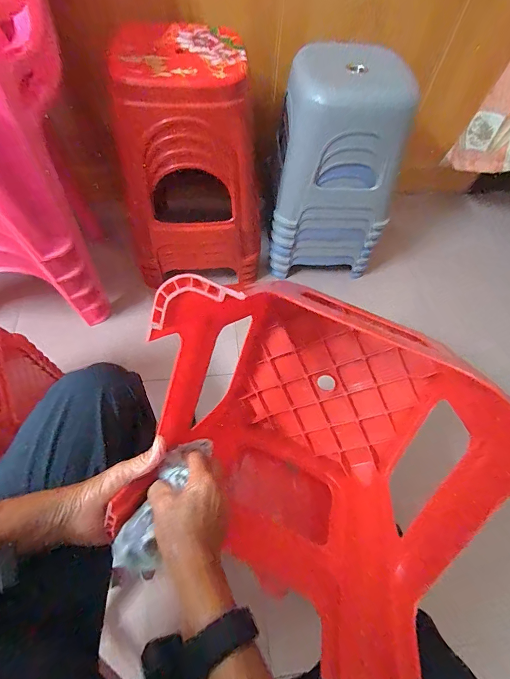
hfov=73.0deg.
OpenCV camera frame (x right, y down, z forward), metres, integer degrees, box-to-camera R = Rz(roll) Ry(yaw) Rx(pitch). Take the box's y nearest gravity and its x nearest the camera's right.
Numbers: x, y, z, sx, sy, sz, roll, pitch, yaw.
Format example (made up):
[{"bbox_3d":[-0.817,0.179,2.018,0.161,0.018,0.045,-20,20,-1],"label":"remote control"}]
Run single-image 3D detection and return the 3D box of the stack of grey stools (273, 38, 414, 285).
[{"bbox_3d":[0.197,-0.427,0.880,0.283,0.460,0.235,2,61,-2],"label":"stack of grey stools"}]

